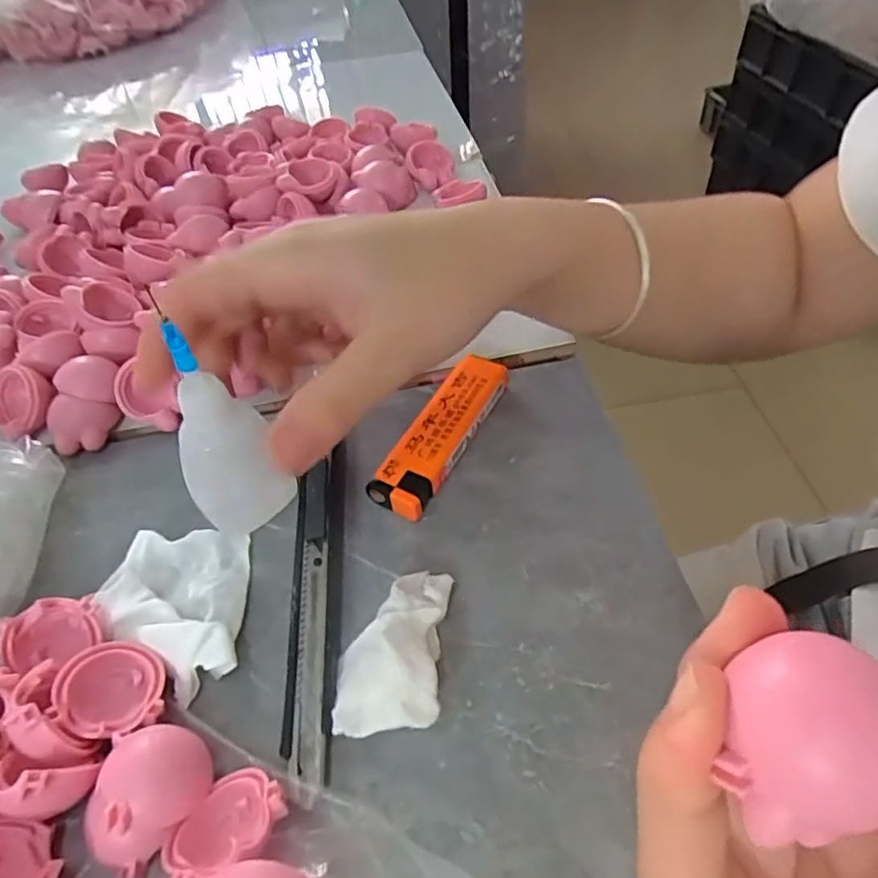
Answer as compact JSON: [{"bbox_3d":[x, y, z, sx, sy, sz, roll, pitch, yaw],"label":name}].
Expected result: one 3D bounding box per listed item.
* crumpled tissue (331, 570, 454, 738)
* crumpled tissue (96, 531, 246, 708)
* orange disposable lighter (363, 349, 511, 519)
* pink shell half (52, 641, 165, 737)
[{"bbox_3d":[-0.014,0.065,0.195,0.032,0.017,0.054,1,49,6],"label":"crumpled tissue"},{"bbox_3d":[-0.091,0.056,0.210,0.046,0.013,0.059,-9,49,-3],"label":"crumpled tissue"},{"bbox_3d":[0.002,-0.002,0.251,0.024,0.016,0.078,25,54,19],"label":"orange disposable lighter"},{"bbox_3d":[-0.101,0.077,0.191,0.029,0.015,0.029,-1,51,-27],"label":"pink shell half"}]

